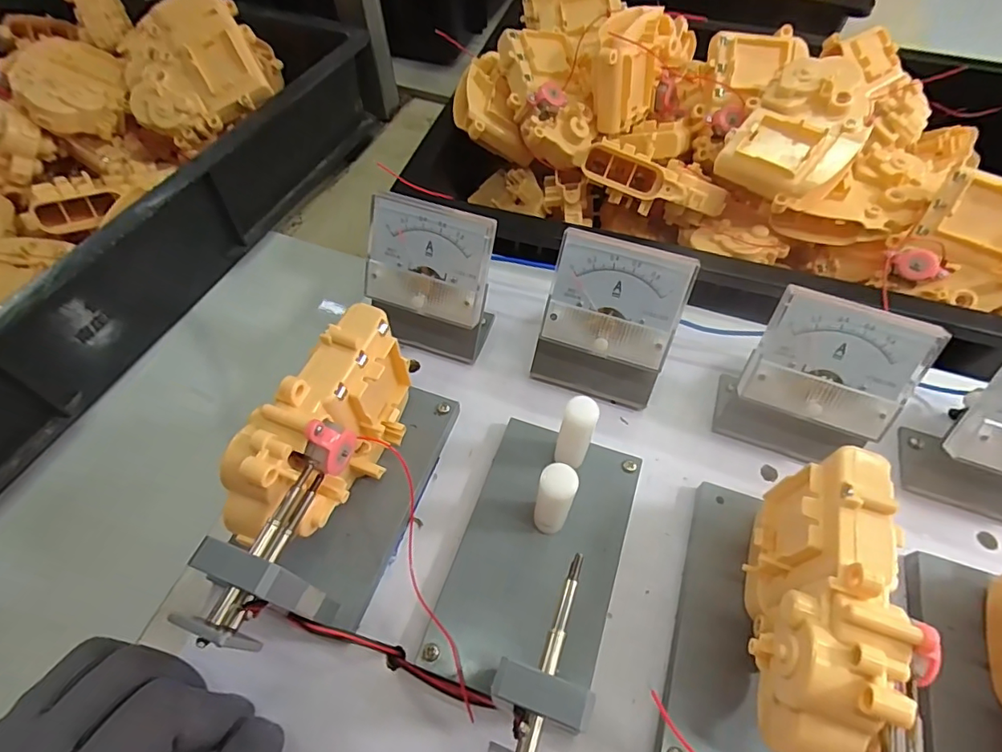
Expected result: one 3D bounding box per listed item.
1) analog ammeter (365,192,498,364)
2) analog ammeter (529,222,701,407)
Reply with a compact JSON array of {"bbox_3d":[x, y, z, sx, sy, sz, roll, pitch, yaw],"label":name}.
[{"bbox_3d":[-0.038,-0.049,0.276,0.064,0.078,0.038,16,59,10],"label":"analog ammeter"},{"bbox_3d":[0.055,-0.025,0.263,0.064,0.073,0.045,17,60,11],"label":"analog ammeter"}]

